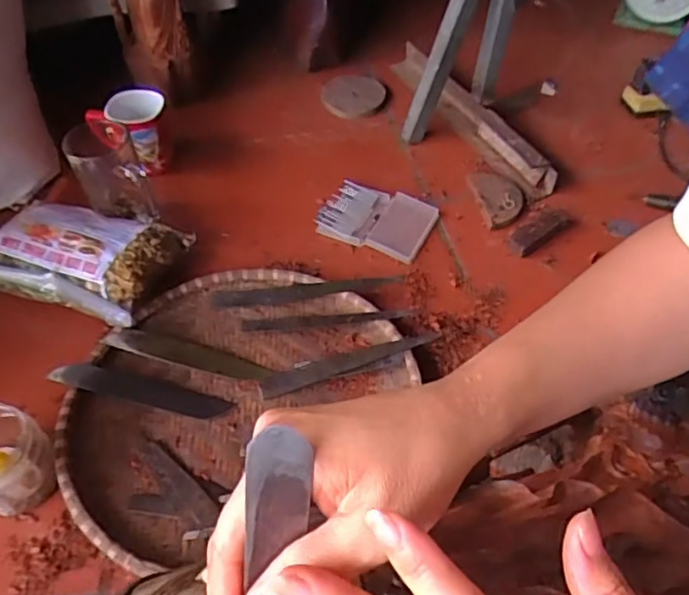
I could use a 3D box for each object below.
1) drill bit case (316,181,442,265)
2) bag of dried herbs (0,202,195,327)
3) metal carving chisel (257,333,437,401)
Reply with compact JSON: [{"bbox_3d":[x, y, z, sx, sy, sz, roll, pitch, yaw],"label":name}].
[{"bbox_3d":[0.041,-0.102,0.771,0.129,0.018,0.101,20,53,17],"label":"drill bit case"},{"bbox_3d":[-0.311,-0.049,0.700,0.236,0.063,0.146,14,52,13],"label":"bag of dried herbs"},{"bbox_3d":[0.004,0.064,0.624,0.186,0.012,0.023,-20,66,-1],"label":"metal carving chisel"}]

